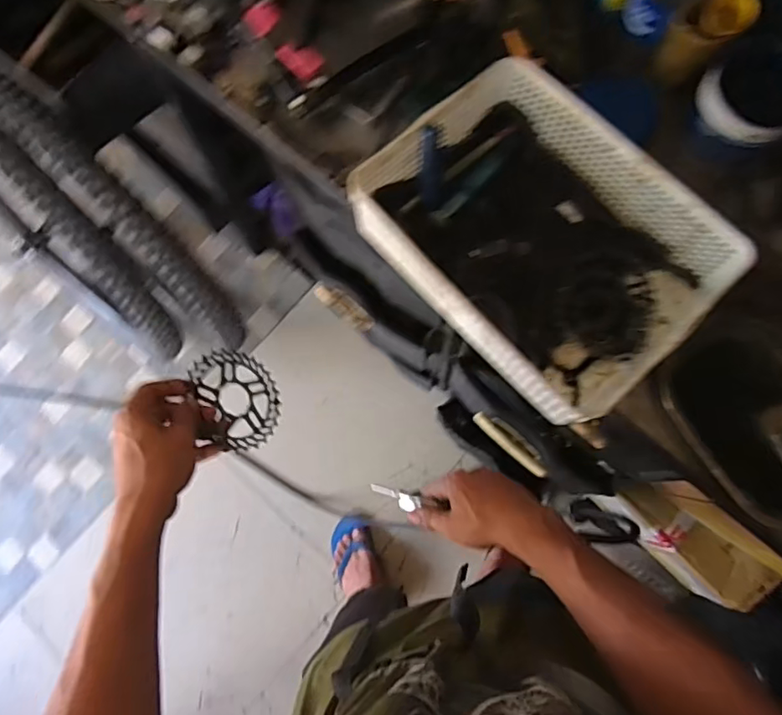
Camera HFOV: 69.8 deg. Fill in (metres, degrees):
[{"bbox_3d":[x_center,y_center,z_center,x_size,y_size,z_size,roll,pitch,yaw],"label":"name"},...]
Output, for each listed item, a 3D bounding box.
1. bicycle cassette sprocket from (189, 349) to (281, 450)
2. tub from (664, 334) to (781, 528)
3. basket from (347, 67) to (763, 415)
[{"bbox_3d":[-0.160,0.043,0.596,0.096,0.008,0.105,-1,74,-44],"label":"bicycle cassette sprocket"},{"bbox_3d":[0.378,0.070,0.573,0.154,0.039,0.193,-30,78,-4],"label":"tub"},{"bbox_3d":[0.151,-0.127,0.578,0.248,0.086,0.329,-43,79,-7],"label":"basket"}]

